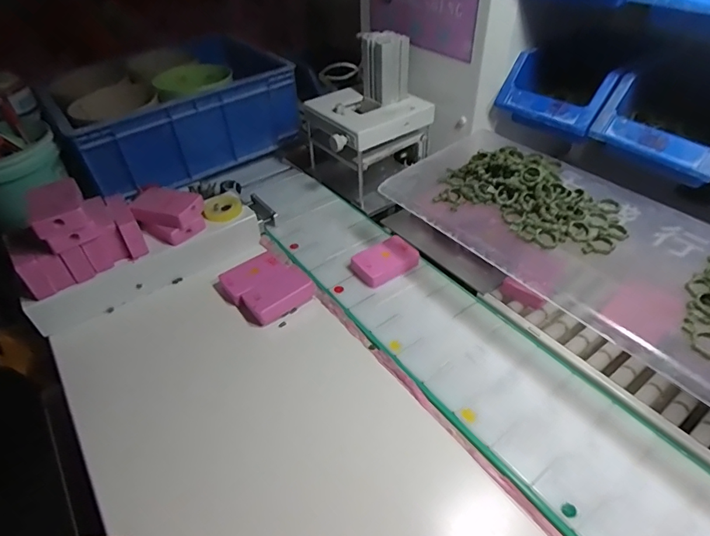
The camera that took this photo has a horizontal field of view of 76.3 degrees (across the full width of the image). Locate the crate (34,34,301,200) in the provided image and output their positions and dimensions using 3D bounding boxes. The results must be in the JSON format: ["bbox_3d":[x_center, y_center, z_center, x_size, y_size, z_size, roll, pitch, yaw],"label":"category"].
[{"bbox_3d":[-0.280,-0.246,0.713,0.338,0.129,0.209,-28,50,-27],"label":"crate"}]

